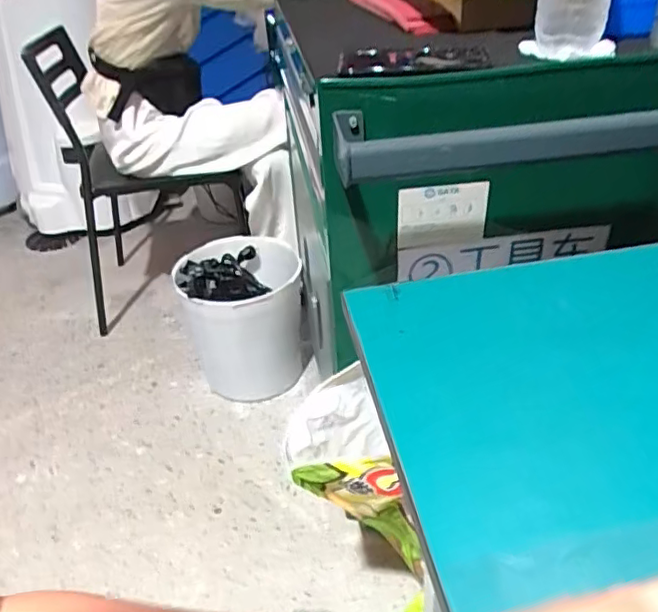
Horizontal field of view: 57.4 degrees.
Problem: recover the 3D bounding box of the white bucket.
[{"bbox_3d":[-0.195,0.032,1.427,0.259,0.305,0.251,-3,35,2],"label":"white bucket"}]

